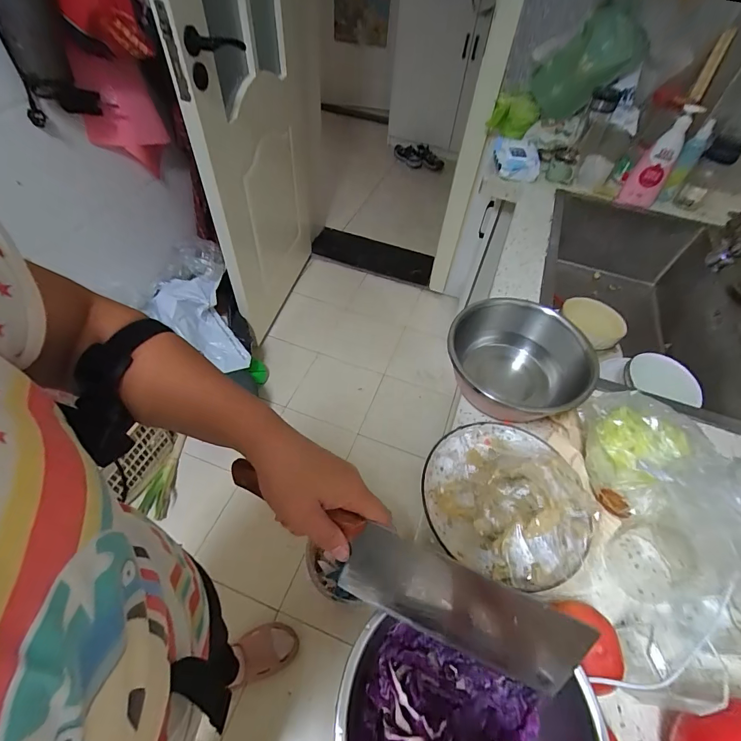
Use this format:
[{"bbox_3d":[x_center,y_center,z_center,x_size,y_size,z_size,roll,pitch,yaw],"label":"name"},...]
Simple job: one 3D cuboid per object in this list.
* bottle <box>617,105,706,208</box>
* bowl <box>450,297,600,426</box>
[{"bbox_3d":[0.721,-0.524,0.954,0.084,0.222,0.094,34,58,20],"label":"bottle"},{"bbox_3d":[0.225,-0.008,0.596,0.200,0.122,0.173,39,59,23],"label":"bowl"}]

